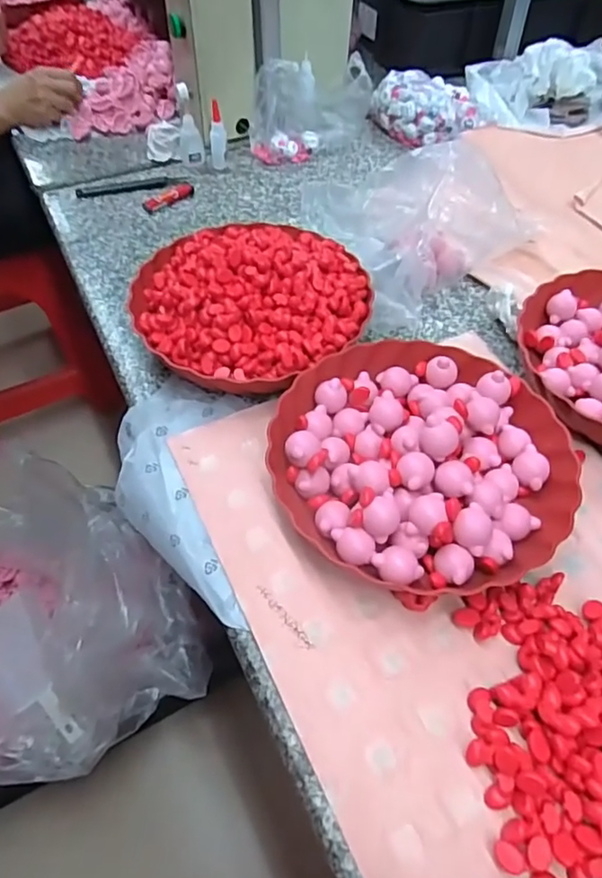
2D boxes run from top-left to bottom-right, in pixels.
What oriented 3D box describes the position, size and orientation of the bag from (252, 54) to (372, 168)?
[{"bbox_3d":[0.013,-0.501,0.835,0.117,0.097,0.196,34,59,22],"label":"bag"}]

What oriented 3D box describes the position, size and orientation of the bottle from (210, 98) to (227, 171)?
[{"bbox_3d":[-0.119,-0.432,0.789,0.026,0.075,0.020,-7,53,-7],"label":"bottle"}]

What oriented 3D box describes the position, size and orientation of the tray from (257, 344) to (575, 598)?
[{"bbox_3d":[0.099,0.013,0.463,0.237,0.050,0.223,39,61,25],"label":"tray"}]

